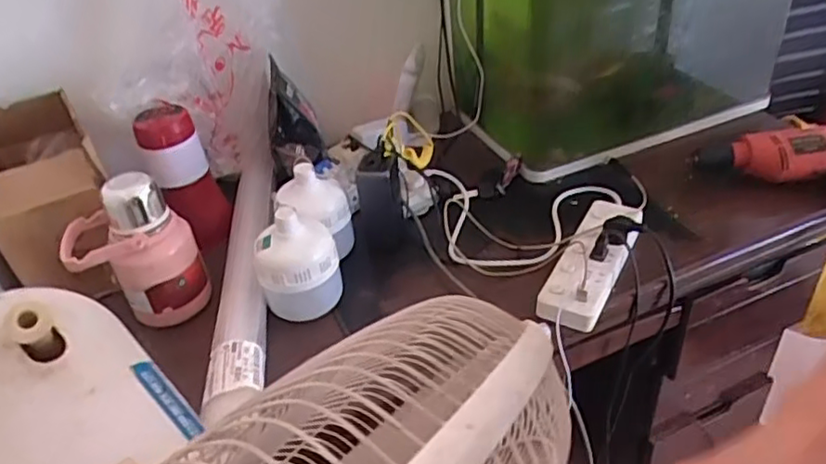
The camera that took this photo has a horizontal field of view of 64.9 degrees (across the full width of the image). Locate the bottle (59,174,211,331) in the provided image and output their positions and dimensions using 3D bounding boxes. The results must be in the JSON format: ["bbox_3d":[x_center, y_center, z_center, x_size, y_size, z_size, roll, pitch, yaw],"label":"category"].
[{"bbox_3d":[-0.344,0.024,0.792,0.136,0.178,0.093,-3,36,4],"label":"bottle"}]

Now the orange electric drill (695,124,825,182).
[{"bbox_3d":[0.534,-0.093,0.896,0.258,0.073,0.081,16,41,28],"label":"orange electric drill"}]

